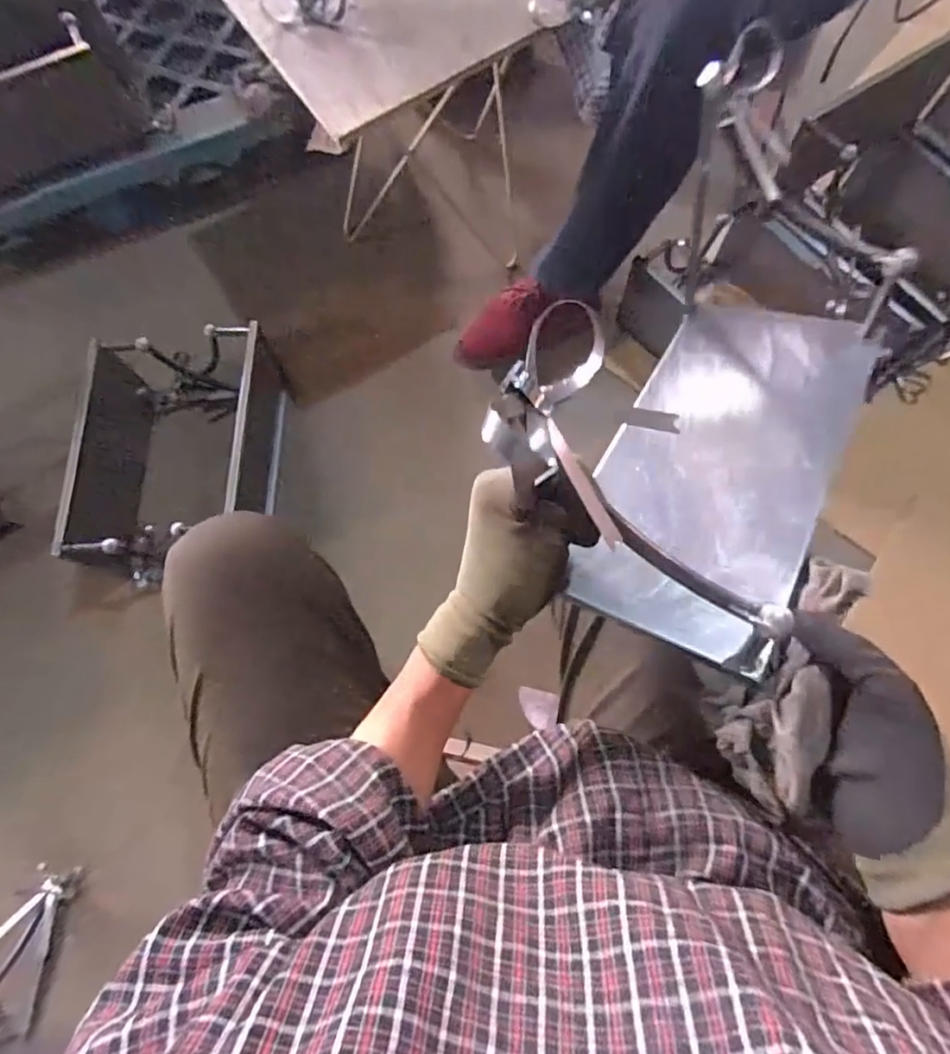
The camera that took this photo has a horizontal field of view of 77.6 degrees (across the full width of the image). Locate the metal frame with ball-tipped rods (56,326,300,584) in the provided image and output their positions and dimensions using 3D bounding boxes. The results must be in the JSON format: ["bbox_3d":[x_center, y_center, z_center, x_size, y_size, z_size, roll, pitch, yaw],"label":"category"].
[{"bbox_3d":[-0.429,-0.124,0.885,0.241,0.177,0.363,1,76,2],"label":"metal frame with ball-tipped rods"}]

